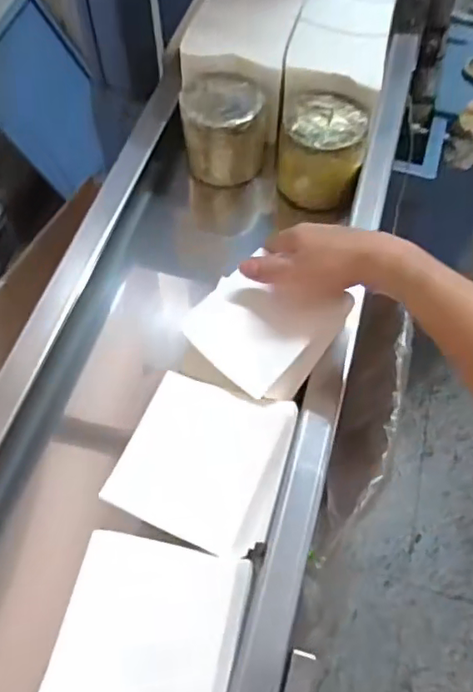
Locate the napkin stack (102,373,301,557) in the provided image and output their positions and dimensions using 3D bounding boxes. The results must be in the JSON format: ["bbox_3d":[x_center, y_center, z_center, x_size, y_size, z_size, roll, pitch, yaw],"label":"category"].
[{"bbox_3d":[-0.023,0.087,0.458,0.124,0.048,0.131,19,63,12],"label":"napkin stack"}]

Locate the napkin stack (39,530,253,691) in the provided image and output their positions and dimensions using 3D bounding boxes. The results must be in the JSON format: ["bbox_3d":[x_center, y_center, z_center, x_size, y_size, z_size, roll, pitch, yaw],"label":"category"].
[{"bbox_3d":[-0.059,0.200,0.399,0.118,0.048,0.140,11,61,8],"label":"napkin stack"}]

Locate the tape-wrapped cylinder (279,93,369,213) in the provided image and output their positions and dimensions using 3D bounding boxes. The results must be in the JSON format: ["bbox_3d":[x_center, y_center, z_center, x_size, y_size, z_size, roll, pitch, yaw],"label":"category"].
[{"bbox_3d":[0.101,-0.226,0.667,0.093,0.093,0.092,-1,60,1],"label":"tape-wrapped cylinder"}]

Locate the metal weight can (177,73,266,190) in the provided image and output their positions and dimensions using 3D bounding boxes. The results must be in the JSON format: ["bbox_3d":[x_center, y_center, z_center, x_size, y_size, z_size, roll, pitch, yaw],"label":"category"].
[{"bbox_3d":[-0.013,-0.258,0.694,0.101,0.095,0.087,1,60,2],"label":"metal weight can"}]

